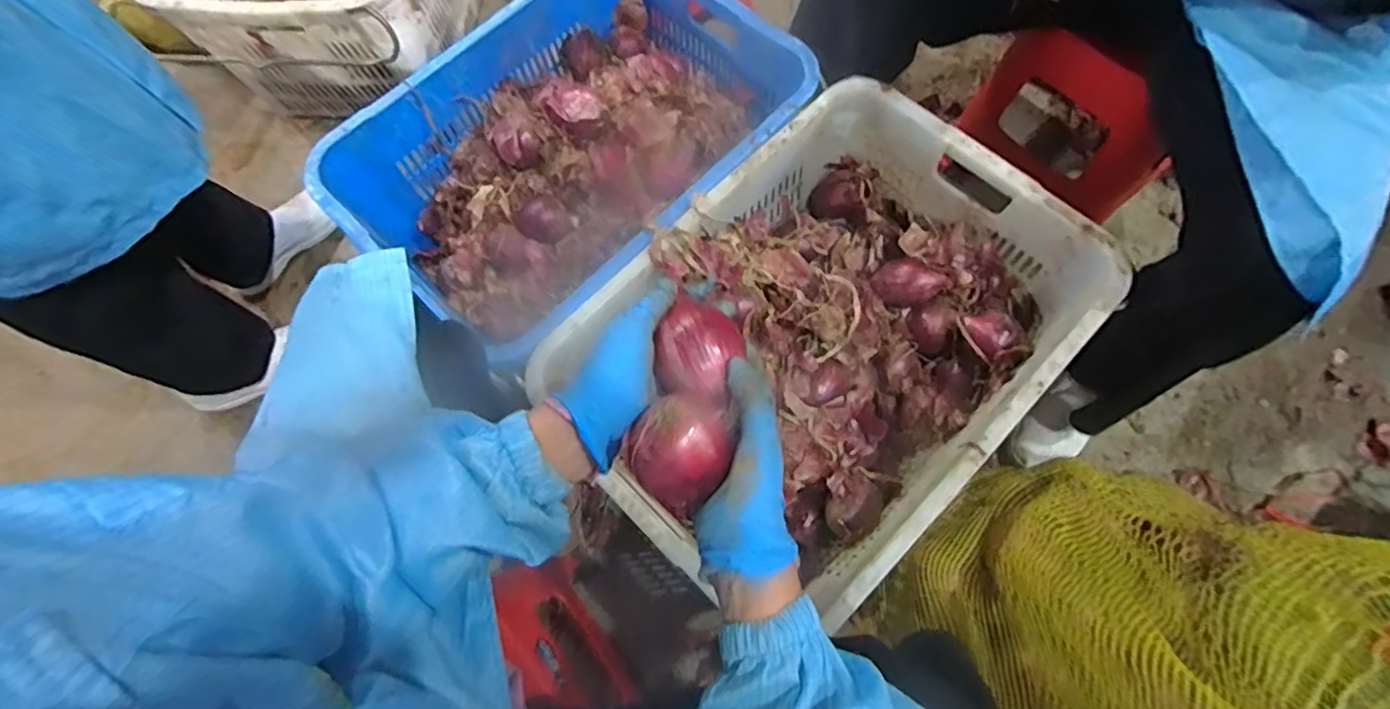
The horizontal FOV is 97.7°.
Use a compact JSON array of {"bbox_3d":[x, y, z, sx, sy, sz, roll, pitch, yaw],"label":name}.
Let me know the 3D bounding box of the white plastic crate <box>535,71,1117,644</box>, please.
[{"bbox_3d":[0.154,-0.009,0.767,0.428,0.210,0.589,42,77,16],"label":"white plastic crate"}]

